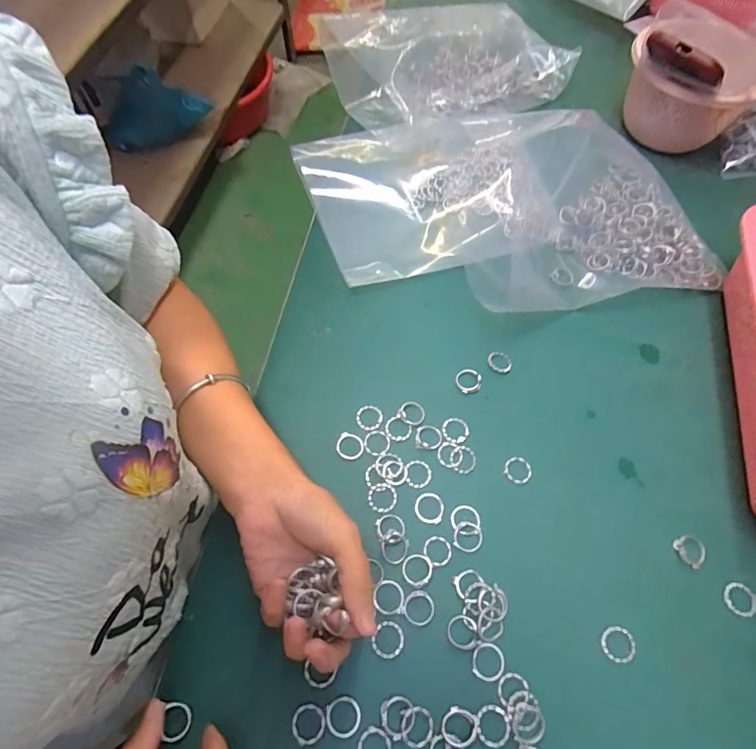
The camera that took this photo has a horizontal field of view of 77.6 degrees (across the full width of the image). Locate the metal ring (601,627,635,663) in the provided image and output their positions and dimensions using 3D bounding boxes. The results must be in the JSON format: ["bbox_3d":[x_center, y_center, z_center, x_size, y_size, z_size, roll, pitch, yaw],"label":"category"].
[{"bbox_3d":[0.167,0.187,0.326,0.024,0.004,0.023,1,63,-2],"label":"metal ring"}]

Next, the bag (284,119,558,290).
[{"bbox_3d":[0.051,-0.202,0.507,0.232,0.022,0.213,-17,65,-10],"label":"bag"}]

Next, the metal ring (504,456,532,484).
[{"bbox_3d":[0.114,0.077,0.381,0.022,0.004,0.022,1,63,-2],"label":"metal ring"}]

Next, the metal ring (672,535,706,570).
[{"bbox_3d":[0.238,0.134,0.357,0.020,0.004,0.024,-22,66,-12],"label":"metal ring"}]

